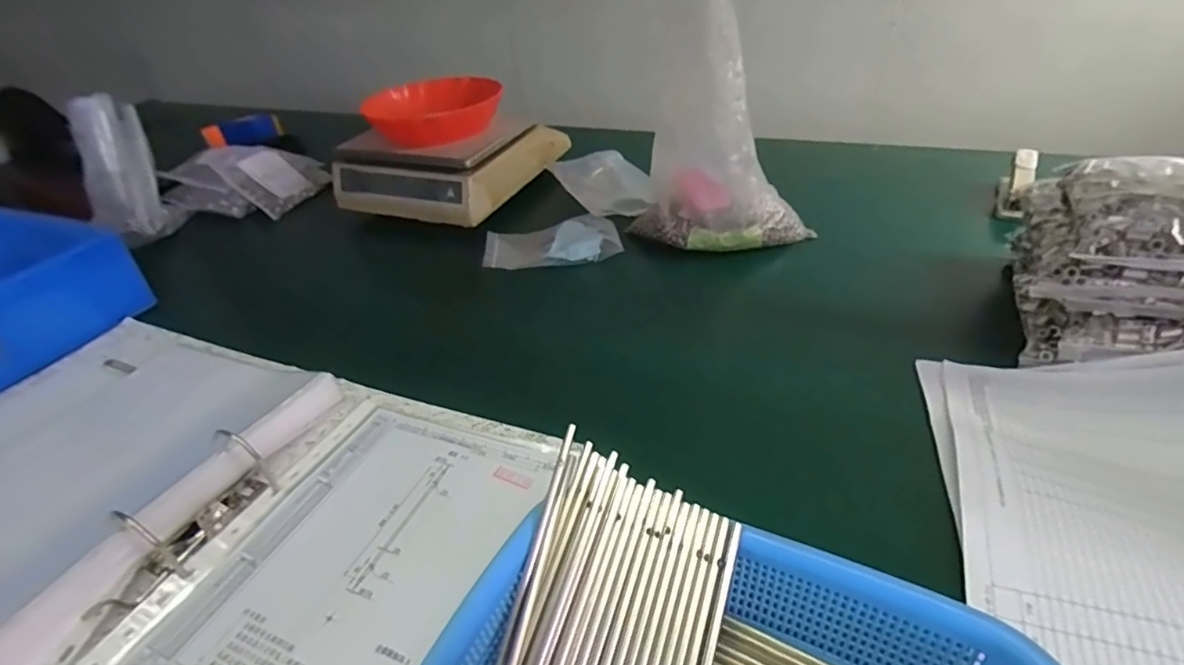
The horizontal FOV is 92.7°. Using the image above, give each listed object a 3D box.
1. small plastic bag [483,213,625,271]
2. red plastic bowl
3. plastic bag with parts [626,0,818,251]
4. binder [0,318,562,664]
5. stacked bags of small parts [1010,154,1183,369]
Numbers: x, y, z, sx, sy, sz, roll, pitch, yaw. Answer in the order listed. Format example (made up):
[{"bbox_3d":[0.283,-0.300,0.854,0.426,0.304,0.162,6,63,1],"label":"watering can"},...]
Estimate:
[{"bbox_3d":[-0.055,-0.124,0.779,0.181,0.019,0.103,-11,37,-6],"label":"small plastic bag"},{"bbox_3d":[-0.256,-0.347,0.889,0.193,0.056,0.161,-25,41,-24],"label":"red plastic bowl"},{"bbox_3d":[0.157,-0.231,0.685,0.226,0.261,0.082,9,39,19],"label":"plastic bag with parts"},{"bbox_3d":[-0.330,0.136,0.444,0.543,0.057,0.341,9,39,19],"label":"binder"},{"bbox_3d":[0.494,-0.057,0.502,0.179,0.144,0.186,17,42,27],"label":"stacked bags of small parts"}]

